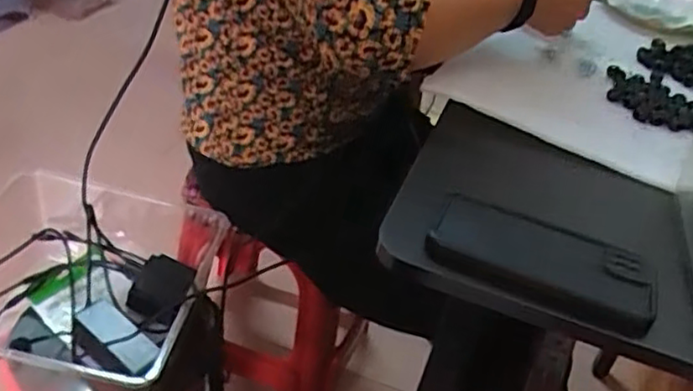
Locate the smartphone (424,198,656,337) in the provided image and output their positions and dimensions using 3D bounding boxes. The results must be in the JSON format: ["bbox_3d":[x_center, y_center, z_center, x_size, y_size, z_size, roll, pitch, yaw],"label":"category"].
[{"bbox_3d":[0.142,0.046,0.489,0.157,0.012,0.079,19,41,15],"label":"smartphone"}]

